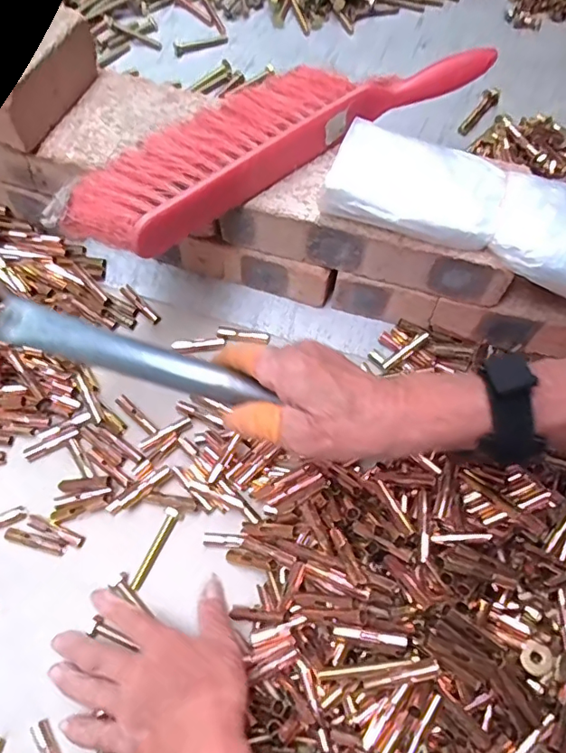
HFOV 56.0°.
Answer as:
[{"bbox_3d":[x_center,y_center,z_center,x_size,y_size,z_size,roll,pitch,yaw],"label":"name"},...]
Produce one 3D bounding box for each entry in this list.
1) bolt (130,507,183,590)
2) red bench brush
[{"bbox_3d":[-0.101,0.136,0.422,0.010,0.014,0.066,24,71,10],"label":"bolt"},{"bbox_3d":[0.006,-0.197,0.411,0.366,0.041,0.091,-37,71,-14],"label":"red bench brush"}]

